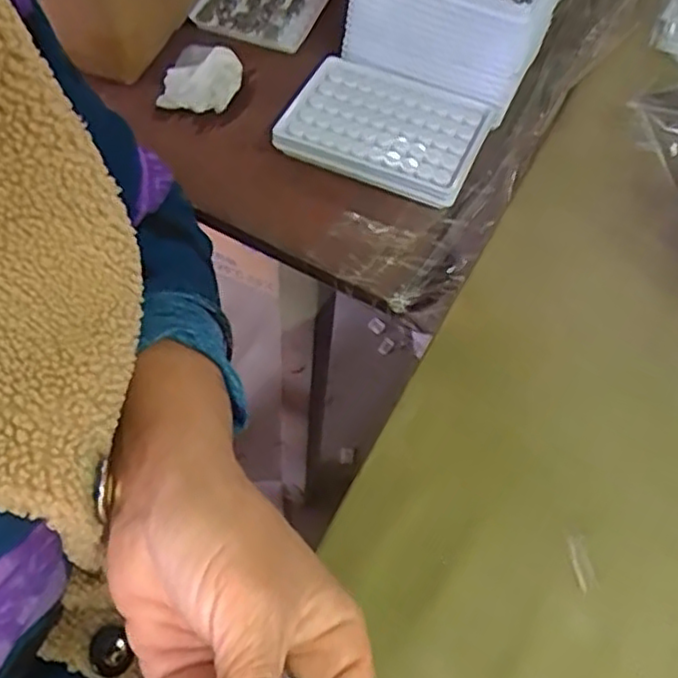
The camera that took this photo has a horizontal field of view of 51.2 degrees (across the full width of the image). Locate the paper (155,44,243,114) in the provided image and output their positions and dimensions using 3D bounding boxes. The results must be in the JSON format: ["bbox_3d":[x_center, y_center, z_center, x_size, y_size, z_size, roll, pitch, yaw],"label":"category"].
[{"bbox_3d":[-0.097,-0.188,0.500,0.054,0.027,0.059,5,59,0],"label":"paper"}]

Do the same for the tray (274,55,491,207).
[{"bbox_3d":[0.030,-0.142,0.487,0.131,0.021,0.090,23,61,10],"label":"tray"}]

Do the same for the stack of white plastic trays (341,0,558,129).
[{"bbox_3d":[0.081,-0.235,0.493,0.128,0.062,0.104,24,61,11],"label":"stack of white plastic trays"}]

